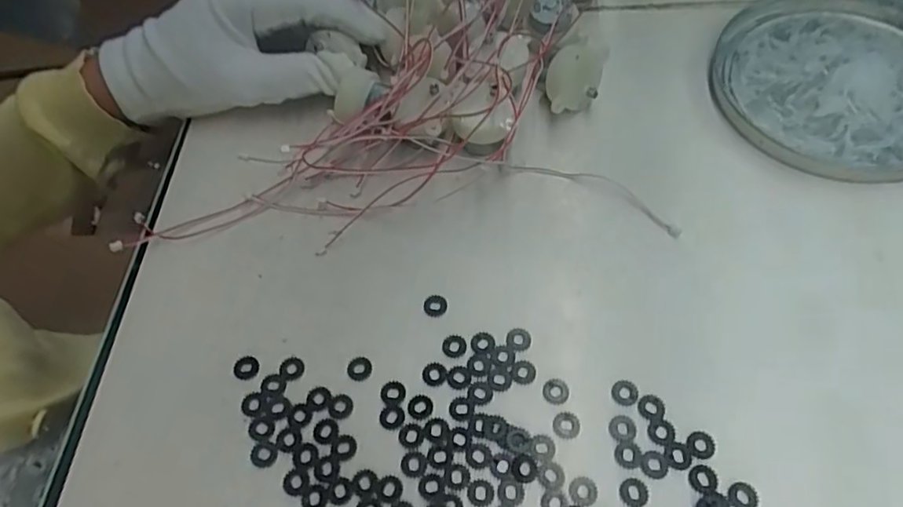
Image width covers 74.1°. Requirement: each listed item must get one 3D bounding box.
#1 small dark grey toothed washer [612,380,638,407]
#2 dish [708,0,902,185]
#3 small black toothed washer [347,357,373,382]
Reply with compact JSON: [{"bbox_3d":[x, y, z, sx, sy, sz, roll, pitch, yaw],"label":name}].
[{"bbox_3d":[0.072,0.057,0.246,0.011,0.004,0.011,-2,60,3],"label":"small dark grey toothed washer"},{"bbox_3d":[0.211,-0.094,0.318,0.128,0.012,0.131,-2,60,3],"label":"dish"},{"bbox_3d":[-0.040,0.050,0.259,0.011,0.004,0.011,-2,60,3],"label":"small black toothed washer"}]

